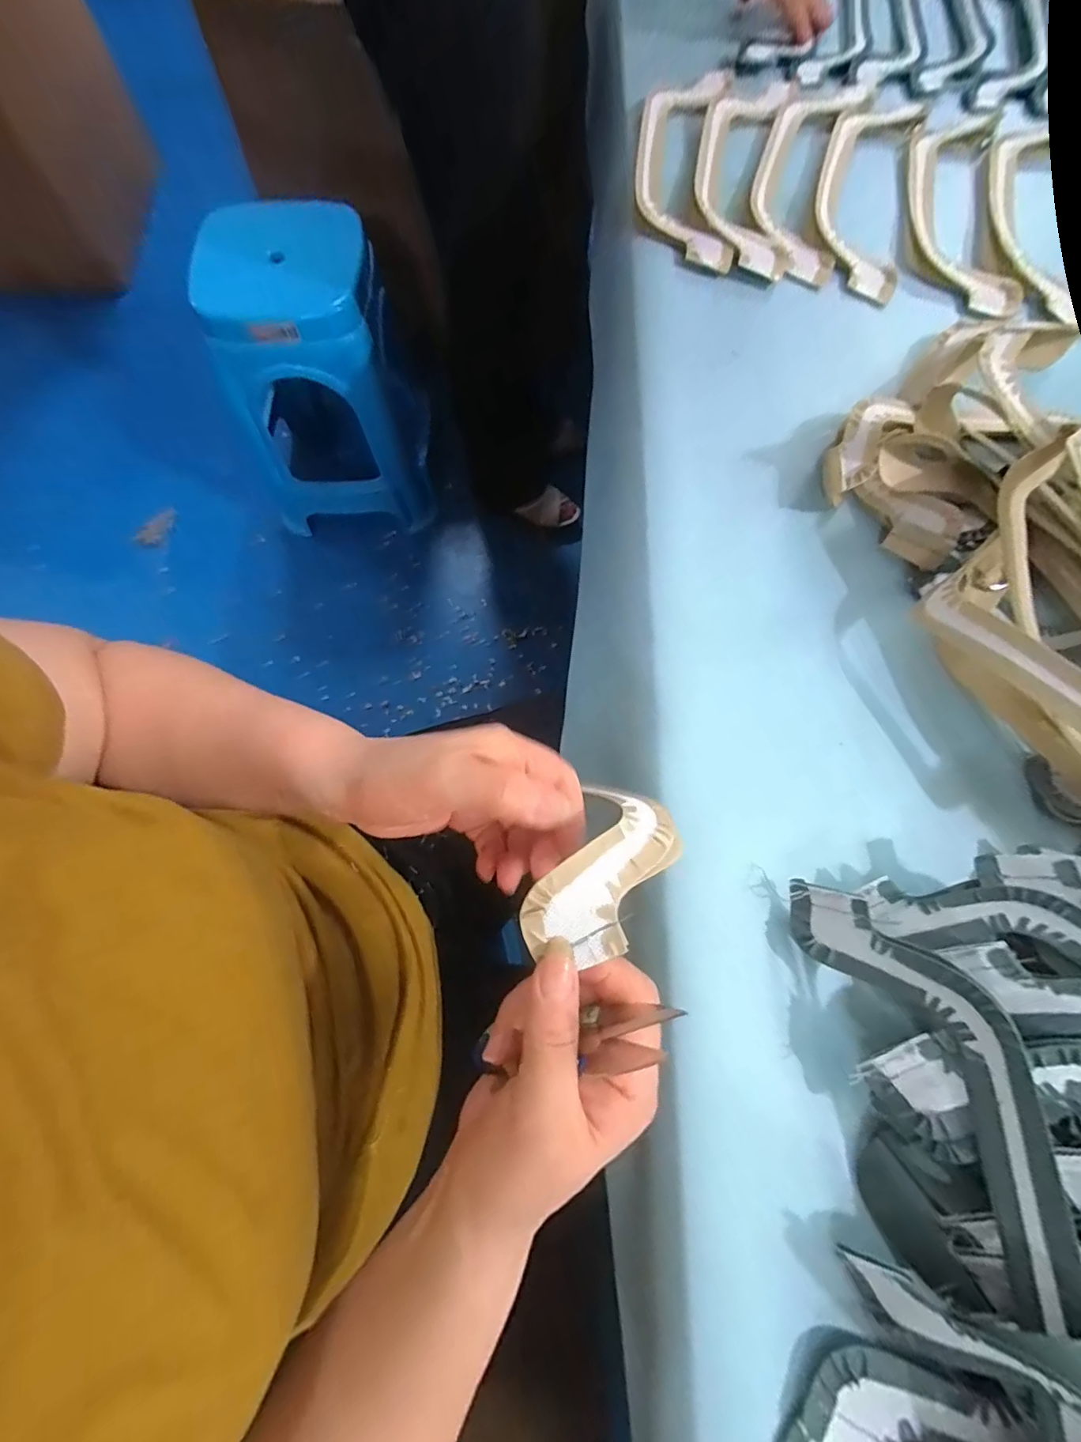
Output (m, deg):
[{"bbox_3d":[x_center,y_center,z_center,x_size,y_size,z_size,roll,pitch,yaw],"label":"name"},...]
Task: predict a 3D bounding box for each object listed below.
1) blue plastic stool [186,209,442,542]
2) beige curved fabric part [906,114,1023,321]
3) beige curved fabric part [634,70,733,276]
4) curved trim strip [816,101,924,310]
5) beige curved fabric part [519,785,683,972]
[{"bbox_3d":[-0.418,-0.639,1.017,0.344,0.479,0.291,-7,73,-2],"label":"blue plastic stool"},{"bbox_3d":[0.374,-0.459,0.463,0.081,0.007,0.262,9,74,2],"label":"beige curved fabric part"},{"bbox_3d":[0.130,-0.506,0.469,0.083,0.010,0.257,6,73,1],"label":"beige curved fabric part"},{"bbox_3d":[0.296,-0.488,0.467,0.083,0.014,0.274,18,74,4],"label":"curved trim strip"},{"bbox_3d":[0.026,0.062,0.219,0.046,0.017,0.082,43,66,11],"label":"beige curved fabric part"}]

